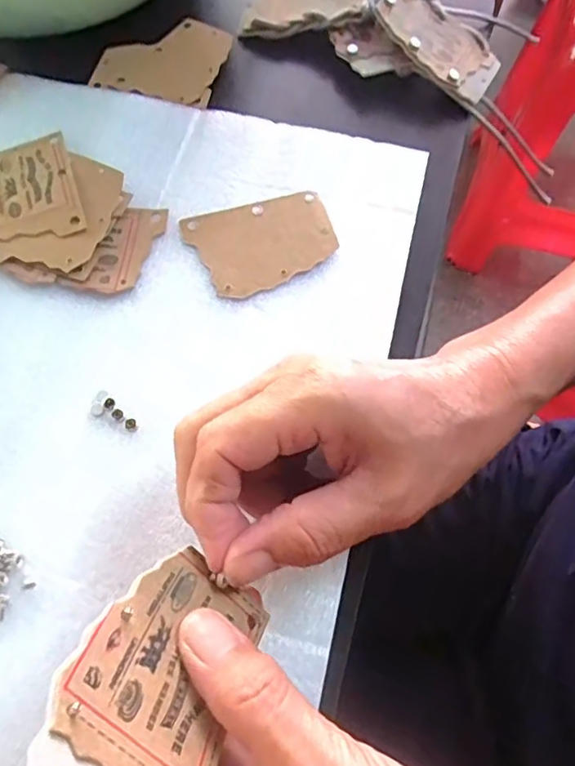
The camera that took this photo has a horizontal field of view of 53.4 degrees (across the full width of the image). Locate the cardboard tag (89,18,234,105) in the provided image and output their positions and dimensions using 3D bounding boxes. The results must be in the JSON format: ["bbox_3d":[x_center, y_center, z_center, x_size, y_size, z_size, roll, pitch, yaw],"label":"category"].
[{"bbox_3d":[-0.081,-0.216,0.378,0.078,0.009,0.078,19,68,8],"label":"cardboard tag"}]

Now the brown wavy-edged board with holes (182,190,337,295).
[{"bbox_3d":[-0.013,-0.078,0.308,0.074,0.005,0.057,-20,68,-9],"label":"brown wavy-edged board with holes"}]

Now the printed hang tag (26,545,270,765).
[{"bbox_3d":[-0.037,0.088,0.167,0.054,0.004,0.081,44,32,-13],"label":"printed hang tag"}]

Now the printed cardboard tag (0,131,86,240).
[{"bbox_3d":[-0.147,-0.108,0.320,0.055,0.004,0.076,-19,64,-4],"label":"printed cardboard tag"}]

